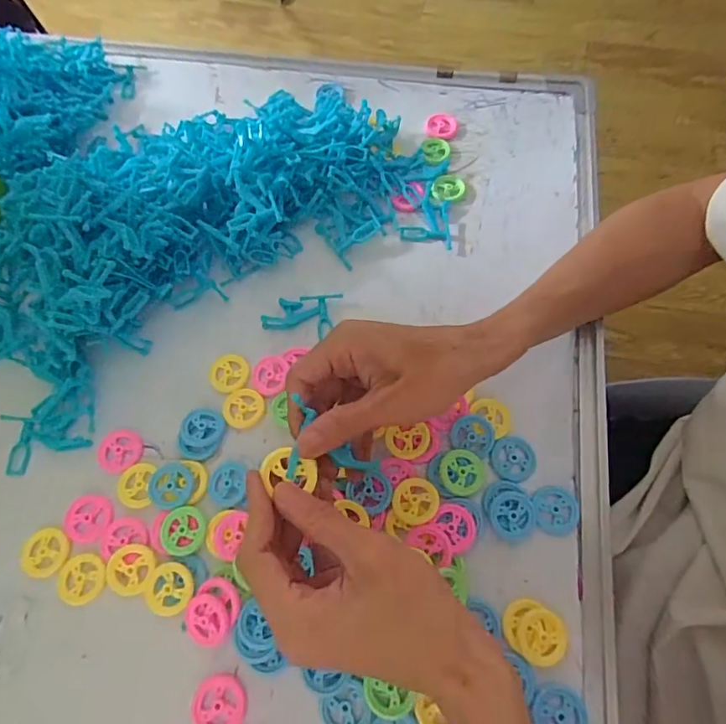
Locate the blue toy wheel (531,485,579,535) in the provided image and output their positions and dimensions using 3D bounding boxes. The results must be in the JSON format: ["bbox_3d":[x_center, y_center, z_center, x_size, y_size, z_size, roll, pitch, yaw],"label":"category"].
[{"bbox_3d":[0.124,0.095,0.320,0.030,0.004,0.029,0,66,1],"label":"blue toy wheel"}]

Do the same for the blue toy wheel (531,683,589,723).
[{"bbox_3d":[0.110,0.196,0.276,0.029,0.004,0.028,11,67,6],"label":"blue toy wheel"}]

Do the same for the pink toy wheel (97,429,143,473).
[{"bbox_3d":[-0.169,0.061,0.344,0.029,0.004,0.029,0,66,1],"label":"pink toy wheel"}]

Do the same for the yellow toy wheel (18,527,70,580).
[{"bbox_3d":[-0.203,0.122,0.318,0.031,0.004,0.030,2,66,2],"label":"yellow toy wheel"}]

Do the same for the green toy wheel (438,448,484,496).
[{"bbox_3d":[0.066,0.073,0.328,0.029,0.004,0.029,0,66,1],"label":"green toy wheel"}]

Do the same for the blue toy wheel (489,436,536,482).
[{"bbox_3d":[0.101,0.066,0.336,0.030,0.004,0.030,1,66,2],"label":"blue toy wheel"}]

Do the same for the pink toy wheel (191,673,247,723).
[{"bbox_3d":[-0.082,0.194,0.281,0.030,0.007,0.029,0,66,1],"label":"pink toy wheel"}]

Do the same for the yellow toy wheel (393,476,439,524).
[{"bbox_3d":[0.034,0.089,0.320,0.028,0.007,0.029,0,66,1],"label":"yellow toy wheel"}]

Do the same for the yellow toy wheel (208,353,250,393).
[{"bbox_3d":[-0.099,0.008,0.369,0.029,0.006,0.030,0,66,1],"label":"yellow toy wheel"}]

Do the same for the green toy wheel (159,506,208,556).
[{"bbox_3d":[-0.114,0.107,0.317,0.028,0.005,0.030,-3,66,0],"label":"green toy wheel"}]

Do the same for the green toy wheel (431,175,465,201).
[{"bbox_3d":[0.076,-0.152,0.435,0.026,0.004,0.027,0,66,1],"label":"green toy wheel"}]

